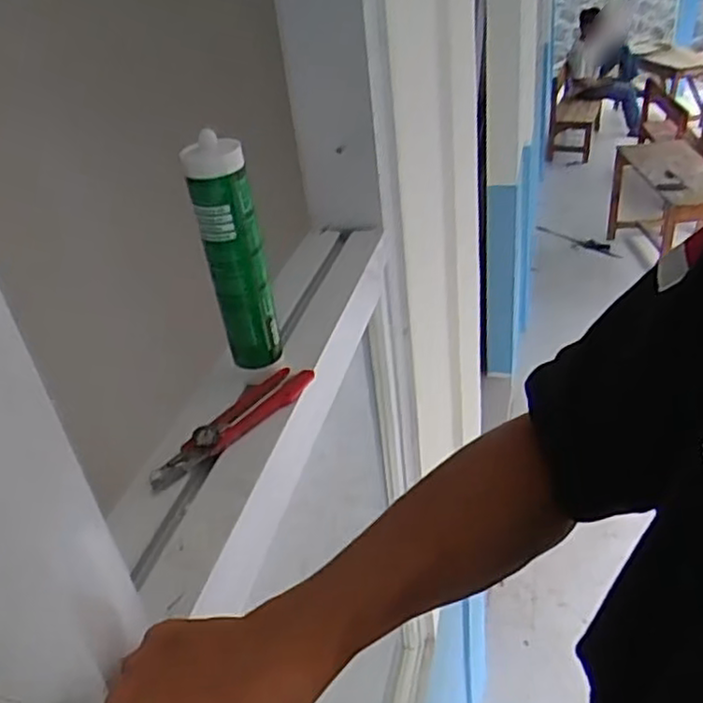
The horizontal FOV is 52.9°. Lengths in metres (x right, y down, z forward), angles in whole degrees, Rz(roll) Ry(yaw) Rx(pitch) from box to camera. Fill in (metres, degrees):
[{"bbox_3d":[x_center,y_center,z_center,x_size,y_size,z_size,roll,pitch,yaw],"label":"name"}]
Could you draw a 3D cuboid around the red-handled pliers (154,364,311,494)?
[{"bbox_3d":[-0.106,0.057,0.612,0.041,0.017,0.171,25,45,38],"label":"red-handled pliers"}]

